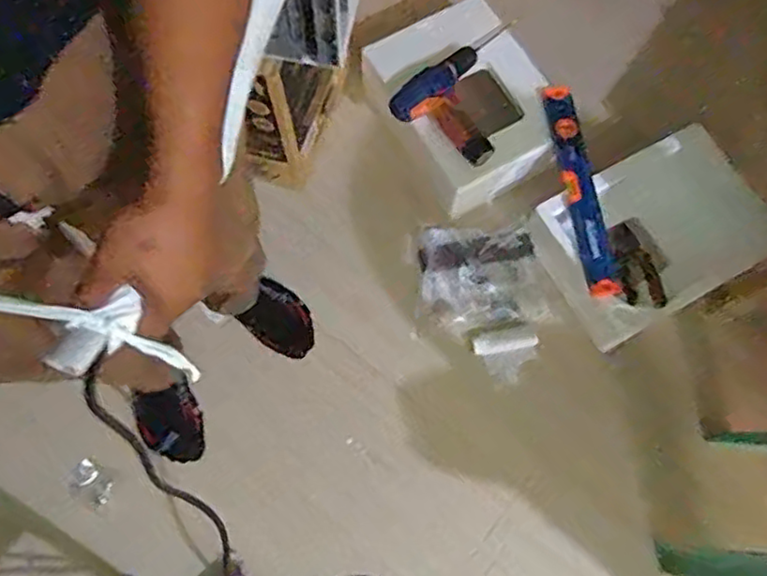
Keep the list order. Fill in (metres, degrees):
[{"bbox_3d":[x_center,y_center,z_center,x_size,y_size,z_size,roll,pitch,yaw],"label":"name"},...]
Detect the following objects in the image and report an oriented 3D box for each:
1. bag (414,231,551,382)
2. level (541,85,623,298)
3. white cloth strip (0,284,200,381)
[{"bbox_3d":[0.190,0.027,1.251,0.250,0.051,0.297,-1,73,-2],"label":"bag"},{"bbox_3d":[0.352,-0.181,1.192,0.056,0.035,0.404,-8,72,-3],"label":"level"},{"bbox_3d":[-0.242,0.033,0.517,0.194,0.056,0.065,18,73,-10],"label":"white cloth strip"}]

